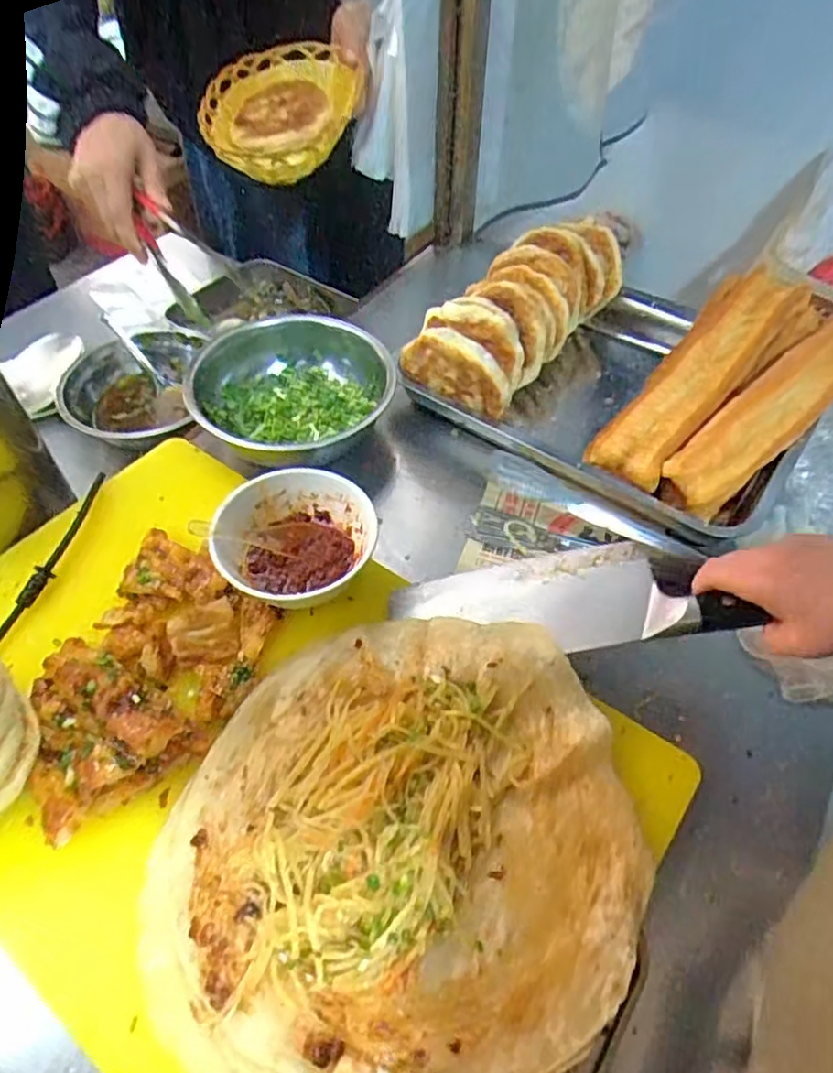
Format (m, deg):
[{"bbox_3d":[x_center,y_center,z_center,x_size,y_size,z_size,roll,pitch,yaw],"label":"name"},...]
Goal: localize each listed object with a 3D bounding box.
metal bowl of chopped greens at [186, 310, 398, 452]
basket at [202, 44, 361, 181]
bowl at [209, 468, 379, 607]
[{"bbox_3d":[-0.121,-0.130,0.670,0.196,0.103,0.176,-4,53,-3],"label":"metal bowl of chopped greens"},{"bbox_3d":[-0.147,-0.460,0.740,0.166,0.055,0.200,-17,64,-1],"label":"basket"},{"bbox_3d":[-0.094,0.012,0.537,0.117,0.067,0.120,0,51,-1],"label":"bowl"}]

